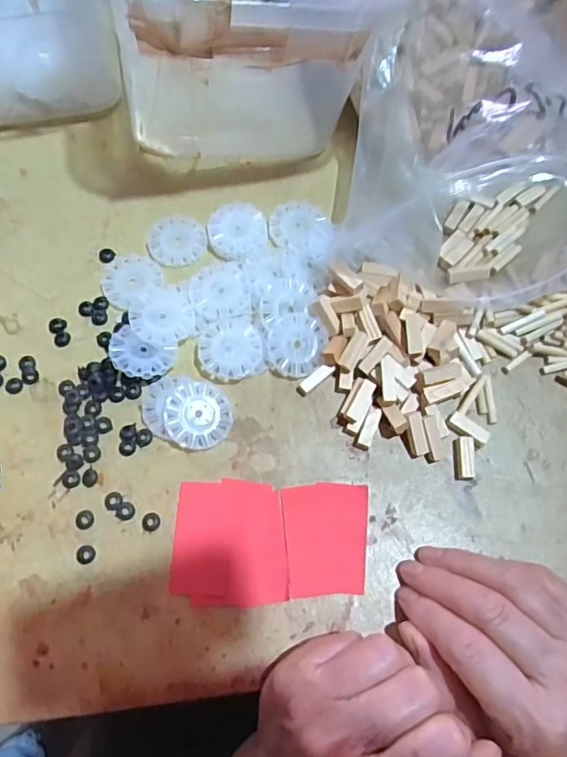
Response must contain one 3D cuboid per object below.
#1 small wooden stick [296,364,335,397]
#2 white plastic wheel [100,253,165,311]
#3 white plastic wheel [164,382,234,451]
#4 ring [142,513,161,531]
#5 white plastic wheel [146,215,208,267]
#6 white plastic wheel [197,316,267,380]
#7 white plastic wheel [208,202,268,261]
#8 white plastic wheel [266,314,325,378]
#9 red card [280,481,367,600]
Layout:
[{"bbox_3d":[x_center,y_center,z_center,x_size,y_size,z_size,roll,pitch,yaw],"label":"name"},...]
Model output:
[{"bbox_3d":[0.020,0.000,0.326,0.027,0.005,0.007,-39,75,-1],"label":"small wooden stick"},{"bbox_3d":[-0.101,-0.066,0.348,0.038,0.006,0.037,0,68,0],"label":"white plastic wheel"},{"bbox_3d":[-0.050,0.022,0.312,0.038,0.007,0.038,4,75,-17],"label":"white plastic wheel"},{"bbox_3d":[-0.074,0.080,0.295,0.010,0.004,0.010,1,69,-2],"label":"ring"},{"bbox_3d":[-0.073,-0.095,0.361,0.039,0.004,0.041,1,69,-2],"label":"white plastic wheel"},{"bbox_3d":[-0.032,-0.018,0.331,0.039,0.010,0.040,1,69,-2],"label":"white plastic wheel"},{"bbox_3d":[-0.031,-0.100,0.361,0.040,0.011,0.040,1,69,-2],"label":"white plastic wheel"},{"bbox_3d":[0.008,-0.022,0.330,0.036,0.008,0.039,2,82,-15],"label":"white plastic wheel"},{"bbox_3d":[0.025,0.090,0.298,0.047,0.004,0.059,-2,69,-4],"label":"red card"}]

